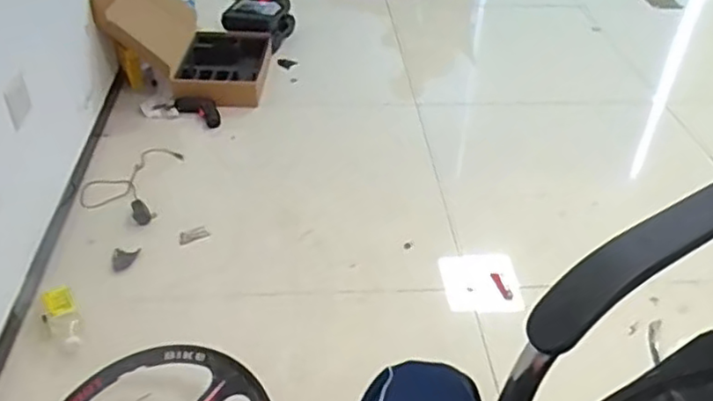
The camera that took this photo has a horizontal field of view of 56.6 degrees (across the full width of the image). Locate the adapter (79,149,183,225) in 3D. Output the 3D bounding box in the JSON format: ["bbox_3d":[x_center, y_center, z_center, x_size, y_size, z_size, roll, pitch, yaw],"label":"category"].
[{"bbox_3d":[-0.592,-0.051,1.735,0.208,0.027,0.326,5,39,3],"label":"adapter"}]

